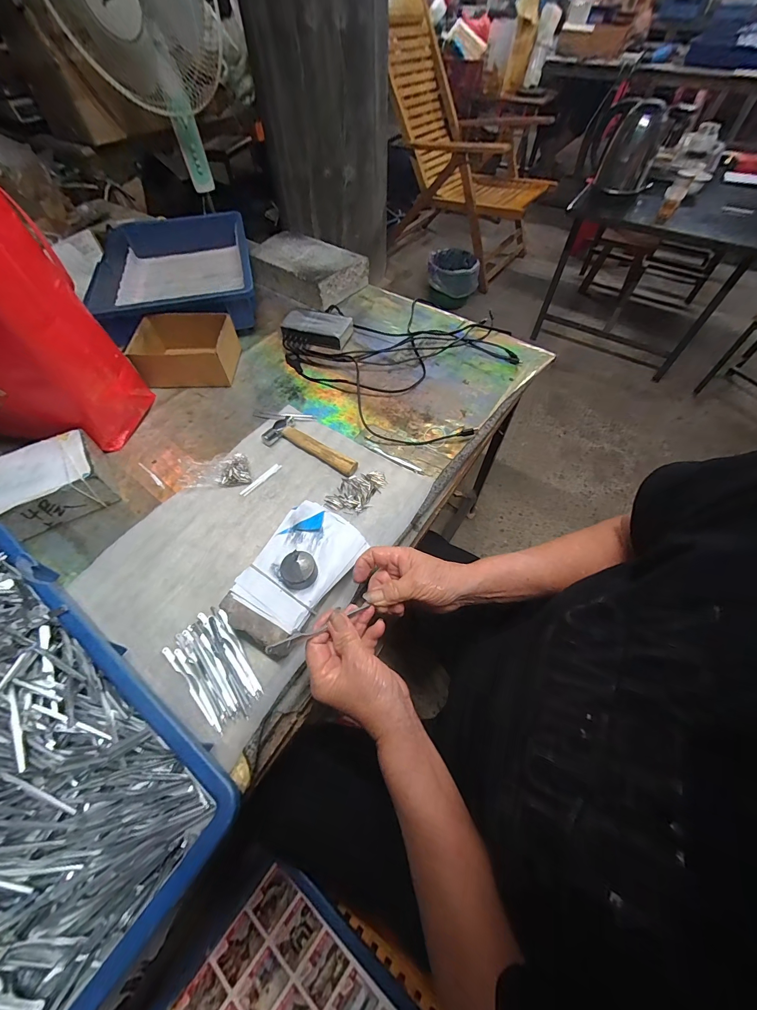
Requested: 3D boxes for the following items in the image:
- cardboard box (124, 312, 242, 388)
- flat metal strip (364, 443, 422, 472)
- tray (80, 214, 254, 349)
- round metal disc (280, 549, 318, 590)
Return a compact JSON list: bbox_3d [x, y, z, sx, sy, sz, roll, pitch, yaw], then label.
[{"bbox_3d":[-0.342,-0.279,0.644,0.164,0.071,0.117,-4,57,-2],"label":"cardboard box"},{"bbox_3d":[0.020,-0.075,0.560,0.102,0.004,0.012,27,61,17],"label":"flat metal strip"},{"bbox_3d":[-0.422,-0.499,0.775,0.293,0.090,0.425,-12,58,-8],"label":"tray"},{"bbox_3d":[-0.089,0.074,0.404,0.038,0.019,0.038,0,57,0],"label":"round metal disc"}]

